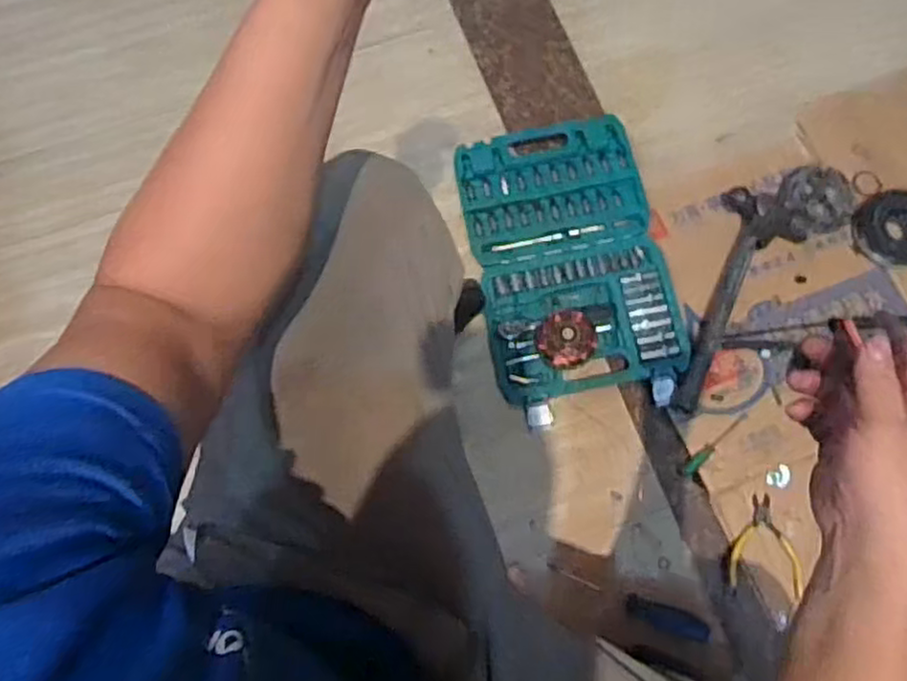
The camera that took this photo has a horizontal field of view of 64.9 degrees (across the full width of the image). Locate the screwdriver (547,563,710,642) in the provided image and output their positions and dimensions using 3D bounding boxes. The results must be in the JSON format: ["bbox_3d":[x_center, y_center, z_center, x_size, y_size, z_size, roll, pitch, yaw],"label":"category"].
[{"bbox_3d":[0.208,0.316,0.856,0.193,0.021,0.029,19,75,7],"label":"screwdriver"}]

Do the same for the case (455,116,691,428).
[{"bbox_3d":[0.156,-0.115,0.968,0.247,0.053,0.413,-10,73,-1],"label":"case"}]

